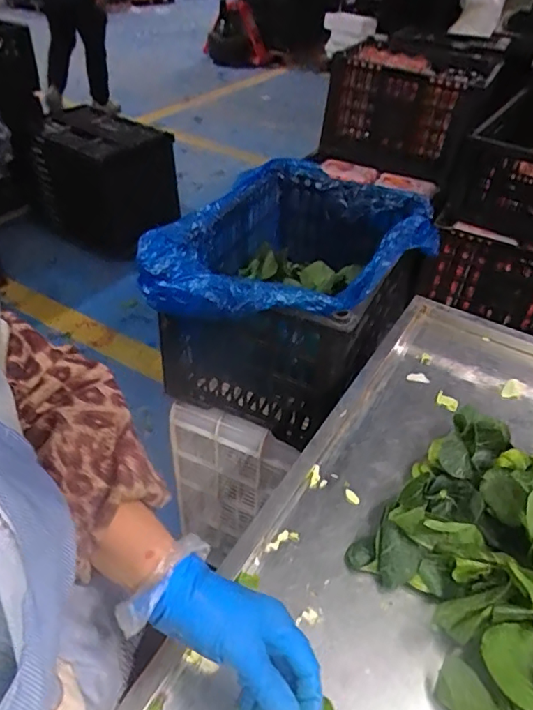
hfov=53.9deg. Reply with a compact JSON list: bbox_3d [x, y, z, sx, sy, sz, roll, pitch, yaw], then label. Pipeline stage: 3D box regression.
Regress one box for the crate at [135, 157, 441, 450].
[{"bbox_3d":[0.050,-0.105,0.984,0.388,0.309,0.478,19,43,17],"label":"crate"}]

